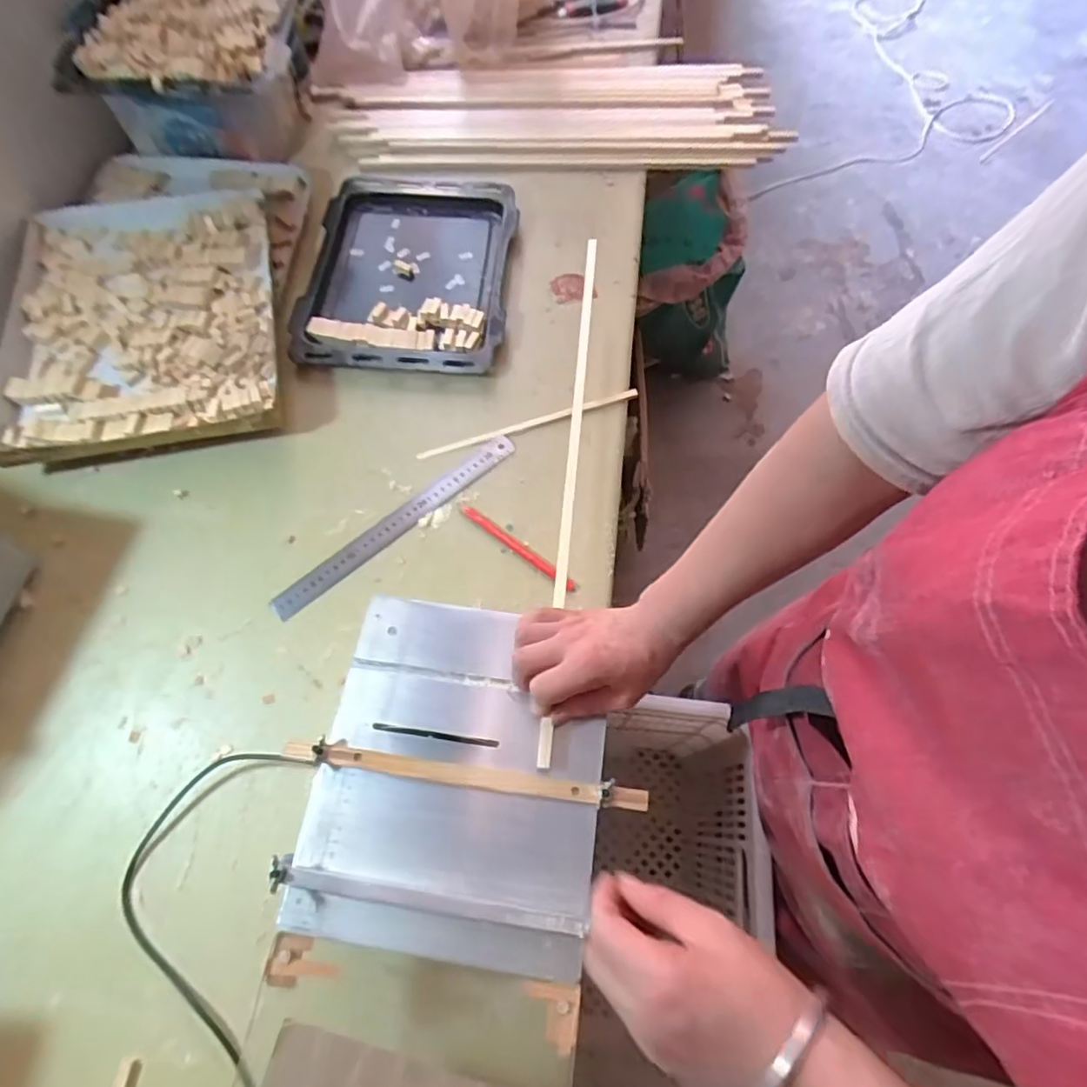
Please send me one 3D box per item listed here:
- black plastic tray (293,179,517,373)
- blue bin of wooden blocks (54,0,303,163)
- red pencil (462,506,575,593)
[{"bbox_3d":[-0.188,-0.386,0.850,0.272,0.032,0.355,3,66,1],"label":"black plastic tray"},{"bbox_3d":[-0.474,-0.677,0.876,0.266,0.165,0.358,4,66,1],"label":"blue bin of wooden blocks"},{"bbox_3d":[-0.031,0.003,0.687,0.163,0.008,0.013,37,70,15],"label":"red pencil"}]

